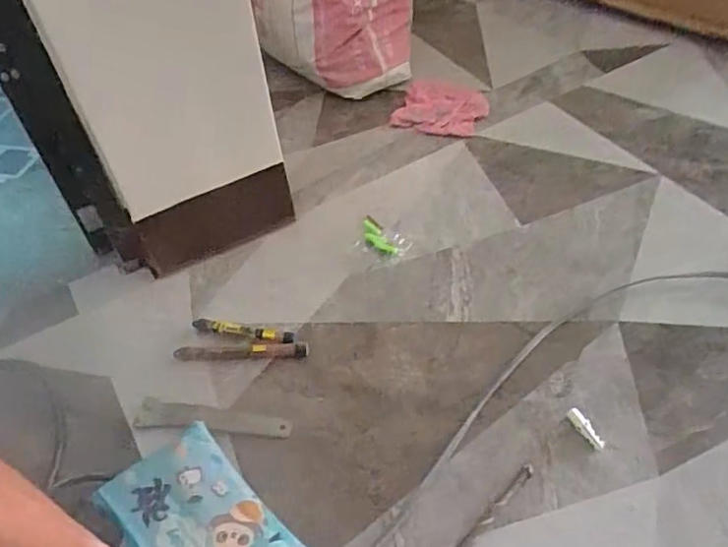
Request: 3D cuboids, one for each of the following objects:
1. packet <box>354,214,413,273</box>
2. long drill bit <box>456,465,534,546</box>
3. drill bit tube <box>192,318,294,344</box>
[{"bbox_3d":[0.020,-0.040,0.710,0.059,0.012,0.078,-16,46,-10],"label":"packet"},{"bbox_3d":[0.088,0.201,0.468,0.142,0.005,0.010,-37,53,-27],"label":"long drill bit"},{"bbox_3d":[-0.128,0.060,0.624,0.113,0.009,0.015,7,47,13],"label":"drill bit tube"}]

